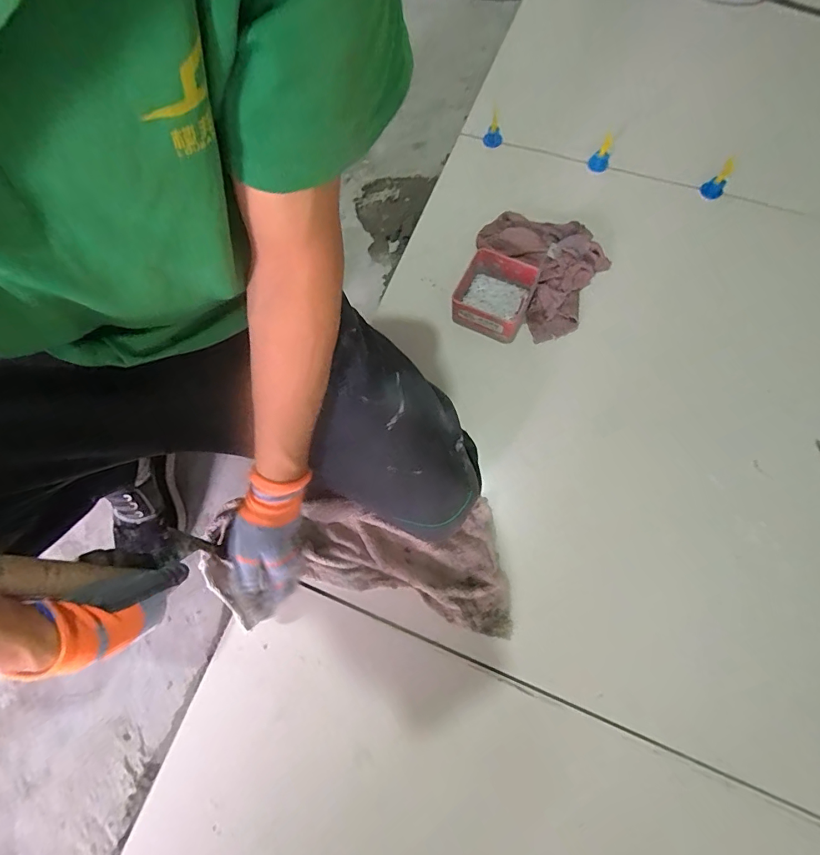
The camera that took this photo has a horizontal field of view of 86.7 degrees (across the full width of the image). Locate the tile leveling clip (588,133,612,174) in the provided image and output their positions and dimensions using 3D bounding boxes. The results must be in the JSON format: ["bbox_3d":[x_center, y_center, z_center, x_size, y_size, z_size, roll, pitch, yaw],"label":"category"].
[{"bbox_3d":[0.308,-0.438,0.696,0.030,0.051,0.033,16,75,10],"label":"tile leveling clip"}]

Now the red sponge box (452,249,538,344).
[{"bbox_3d":[0.121,-0.197,0.637,0.106,0.056,0.112,21,76,11],"label":"red sponge box"}]

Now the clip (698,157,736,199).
[{"bbox_3d":[0.460,-0.368,0.649,0.031,0.058,0.026,36,79,14],"label":"clip"}]

